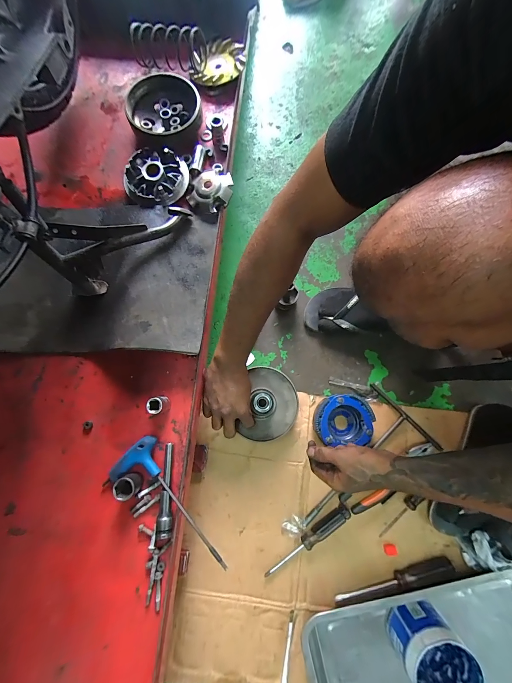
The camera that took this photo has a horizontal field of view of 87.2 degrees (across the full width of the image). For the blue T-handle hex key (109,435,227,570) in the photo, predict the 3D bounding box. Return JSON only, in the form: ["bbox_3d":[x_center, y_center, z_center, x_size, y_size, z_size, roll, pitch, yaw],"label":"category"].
[{"bbox_3d":[-0.128,0.238,0.378,0.080,0.028,0.200,-37,81,-7],"label":"blue T-handle hex key"}]

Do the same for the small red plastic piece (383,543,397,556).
[{"bbox_3d":[0.250,0.389,0.501,0.023,0.009,0.017,0,79,0],"label":"small red plastic piece"}]

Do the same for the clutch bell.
[{"bbox_3d":[-0.167,-0.422,0.498,0.127,0.048,0.122,0,79,0],"label":"clutch bell"}]

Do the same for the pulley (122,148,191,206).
[{"bbox_3d":[-0.179,-0.289,0.479,0.108,0.033,0.101,0,79,0],"label":"pulley"}]

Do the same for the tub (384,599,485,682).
[{"bbox_3d":[0.280,0.498,0.435,0.095,0.088,0.100,0,79,0],"label":"tub"}]

